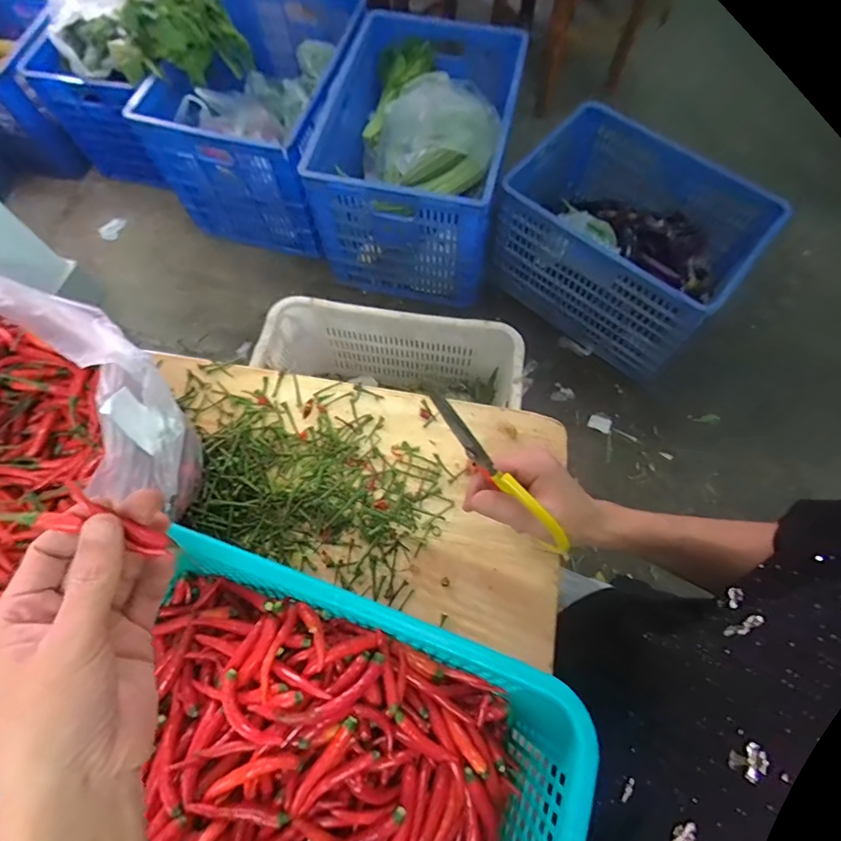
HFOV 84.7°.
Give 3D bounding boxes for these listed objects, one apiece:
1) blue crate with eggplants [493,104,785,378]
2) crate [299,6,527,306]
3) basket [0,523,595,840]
[{"bbox_3d":[0.571,-0.508,1.293,0.587,0.344,0.471,39,74,14],"label":"blue crate with eggplants"},{"bbox_3d":[0.003,-0.790,1.403,0.483,0.394,0.681,12,70,5],"label":"crate"},{"bbox_3d":[-0.099,0.267,0.320,0.368,0.092,0.289,19,70,8],"label":"basket"}]

